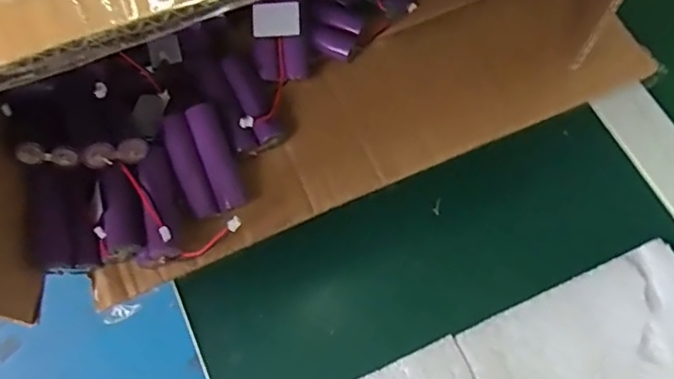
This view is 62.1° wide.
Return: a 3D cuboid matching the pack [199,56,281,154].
[{"bbox_3d":[-0.063,-0.056,0.354,0.031,0.019,0.065,-27,69,-9],"label":"pack"}]

